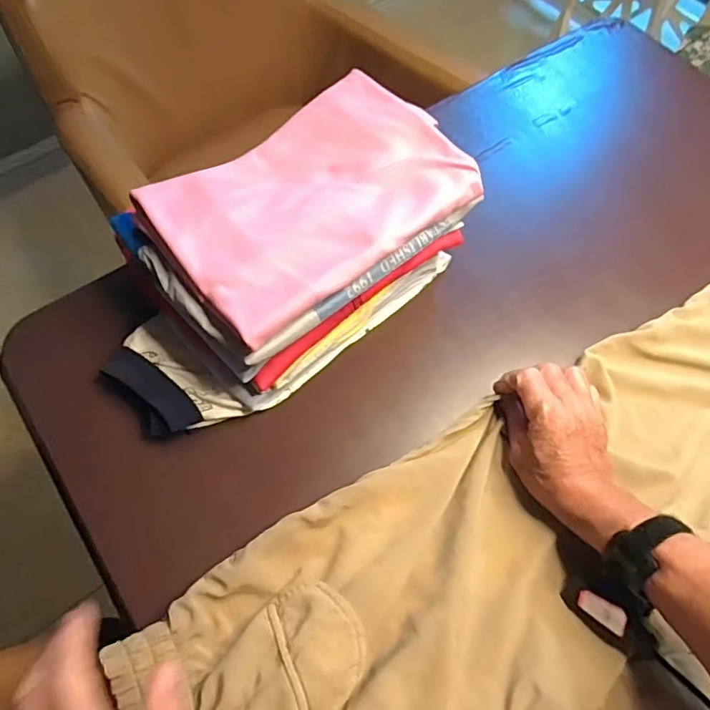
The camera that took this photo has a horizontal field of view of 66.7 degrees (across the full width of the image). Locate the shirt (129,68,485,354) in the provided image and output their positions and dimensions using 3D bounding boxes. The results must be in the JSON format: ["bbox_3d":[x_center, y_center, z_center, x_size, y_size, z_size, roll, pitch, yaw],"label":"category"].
[{"bbox_3d":[-0.038,-0.152,0.508,0.283,0.027,0.193,-37,69,-21],"label":"shirt"}]

